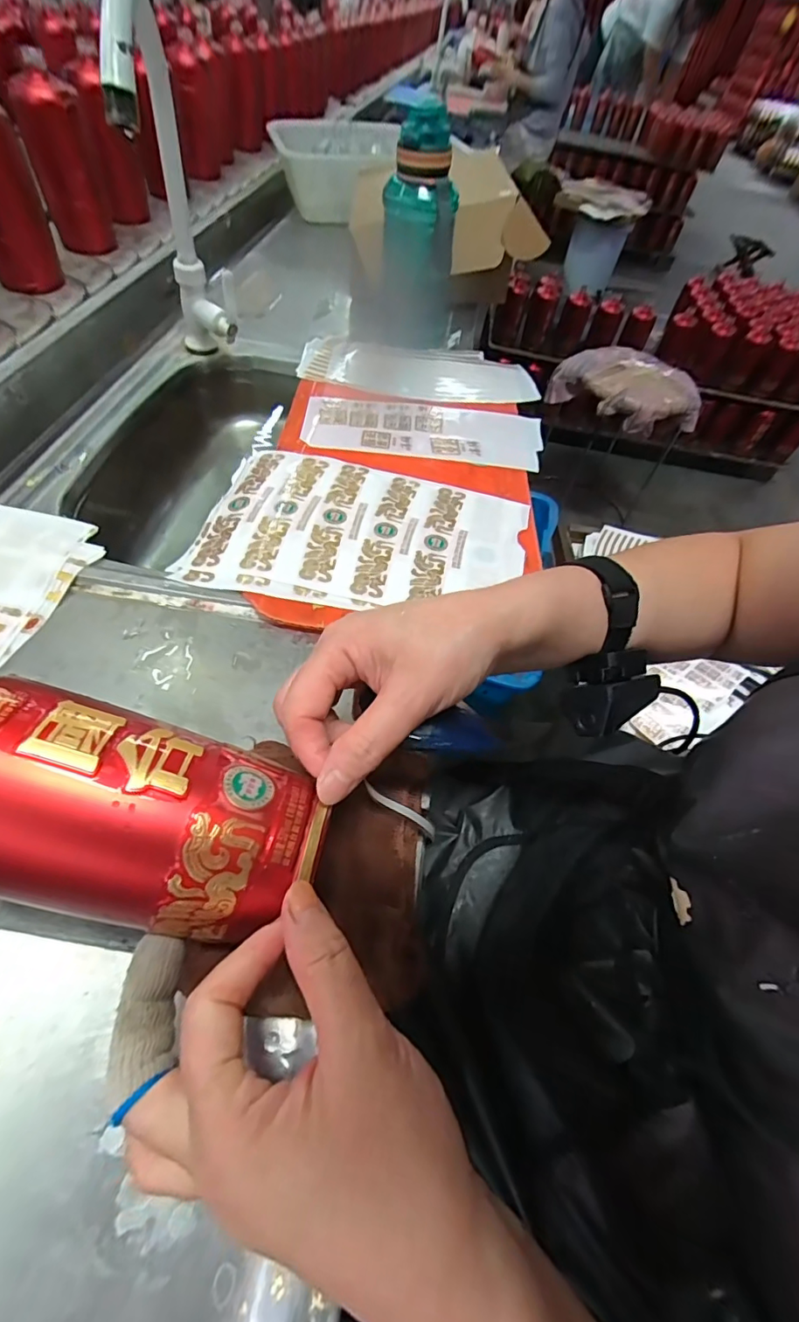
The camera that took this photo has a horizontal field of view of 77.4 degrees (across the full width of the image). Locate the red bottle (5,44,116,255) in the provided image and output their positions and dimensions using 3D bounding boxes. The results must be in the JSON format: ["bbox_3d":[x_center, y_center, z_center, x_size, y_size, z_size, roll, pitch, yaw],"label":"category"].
[{"bbox_3d":[-0.442,-0.656,0.664,0.078,0.169,0.067,-17,59,-21],"label":"red bottle"}]

